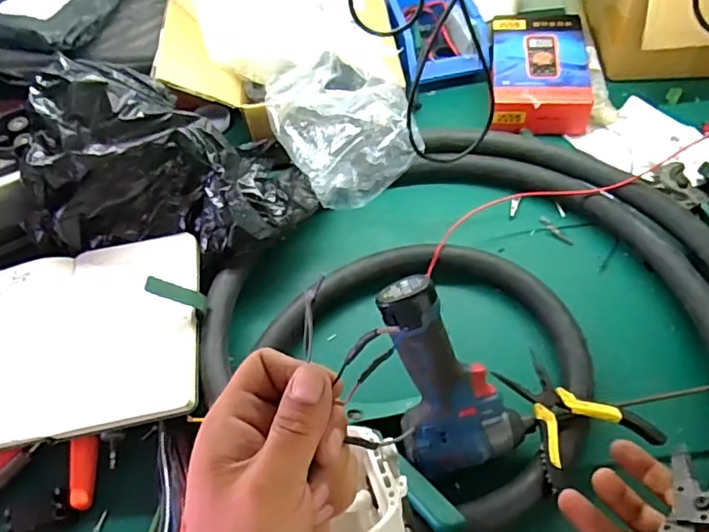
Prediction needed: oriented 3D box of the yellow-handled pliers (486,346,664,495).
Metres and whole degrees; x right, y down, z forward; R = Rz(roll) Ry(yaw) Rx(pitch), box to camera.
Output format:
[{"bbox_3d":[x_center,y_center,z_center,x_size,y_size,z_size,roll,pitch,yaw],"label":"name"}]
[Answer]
[{"bbox_3d":[0.203,0.133,0.526,0.107,0.020,0.116,-20,56,-9],"label":"yellow-handled pliers"}]

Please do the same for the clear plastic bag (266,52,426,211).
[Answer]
[{"bbox_3d":[-0.018,-0.165,0.687,0.142,0.122,0.172,-23,57,-11],"label":"clear plastic bag"}]

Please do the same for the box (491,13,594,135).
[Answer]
[{"bbox_3d":[0.264,-0.283,0.811,0.130,0.054,0.211,3,56,7],"label":"box"}]

